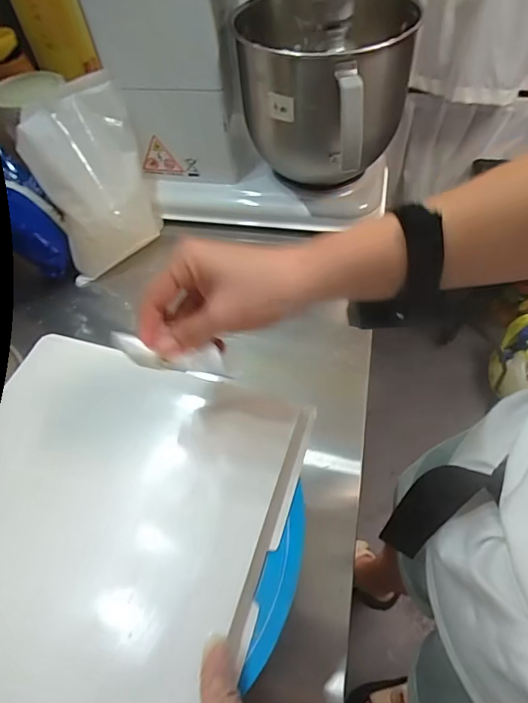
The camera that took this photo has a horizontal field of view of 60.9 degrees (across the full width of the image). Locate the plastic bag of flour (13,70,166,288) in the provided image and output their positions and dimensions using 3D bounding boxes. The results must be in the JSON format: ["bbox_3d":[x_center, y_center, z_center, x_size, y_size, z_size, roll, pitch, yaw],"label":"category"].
[{"bbox_3d":[-0.228,-0.231,0.608,0.137,0.193,0.139,-22,55,-12],"label":"plastic bag of flour"}]

